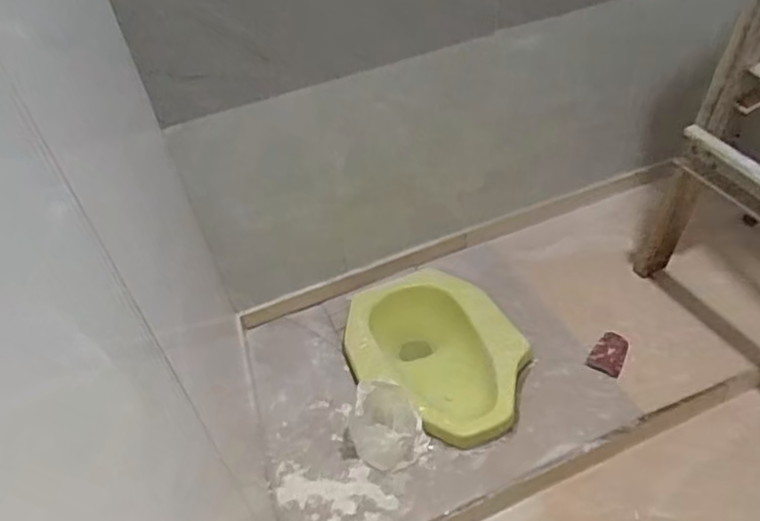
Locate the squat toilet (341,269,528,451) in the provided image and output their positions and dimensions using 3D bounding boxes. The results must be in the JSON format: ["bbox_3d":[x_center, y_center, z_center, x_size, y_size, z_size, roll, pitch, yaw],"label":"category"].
[{"bbox_3d":[0.129,0.218,1.387,0.344,0.152,0.434,-28,48,-20],"label":"squat toilet"}]

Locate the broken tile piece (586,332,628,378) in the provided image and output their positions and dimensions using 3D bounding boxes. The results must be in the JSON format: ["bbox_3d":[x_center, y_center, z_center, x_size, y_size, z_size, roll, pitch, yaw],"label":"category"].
[{"bbox_3d":[0.487,0.196,1.352,0.066,0.014,0.100,25,64,15],"label":"broken tile piece"}]

